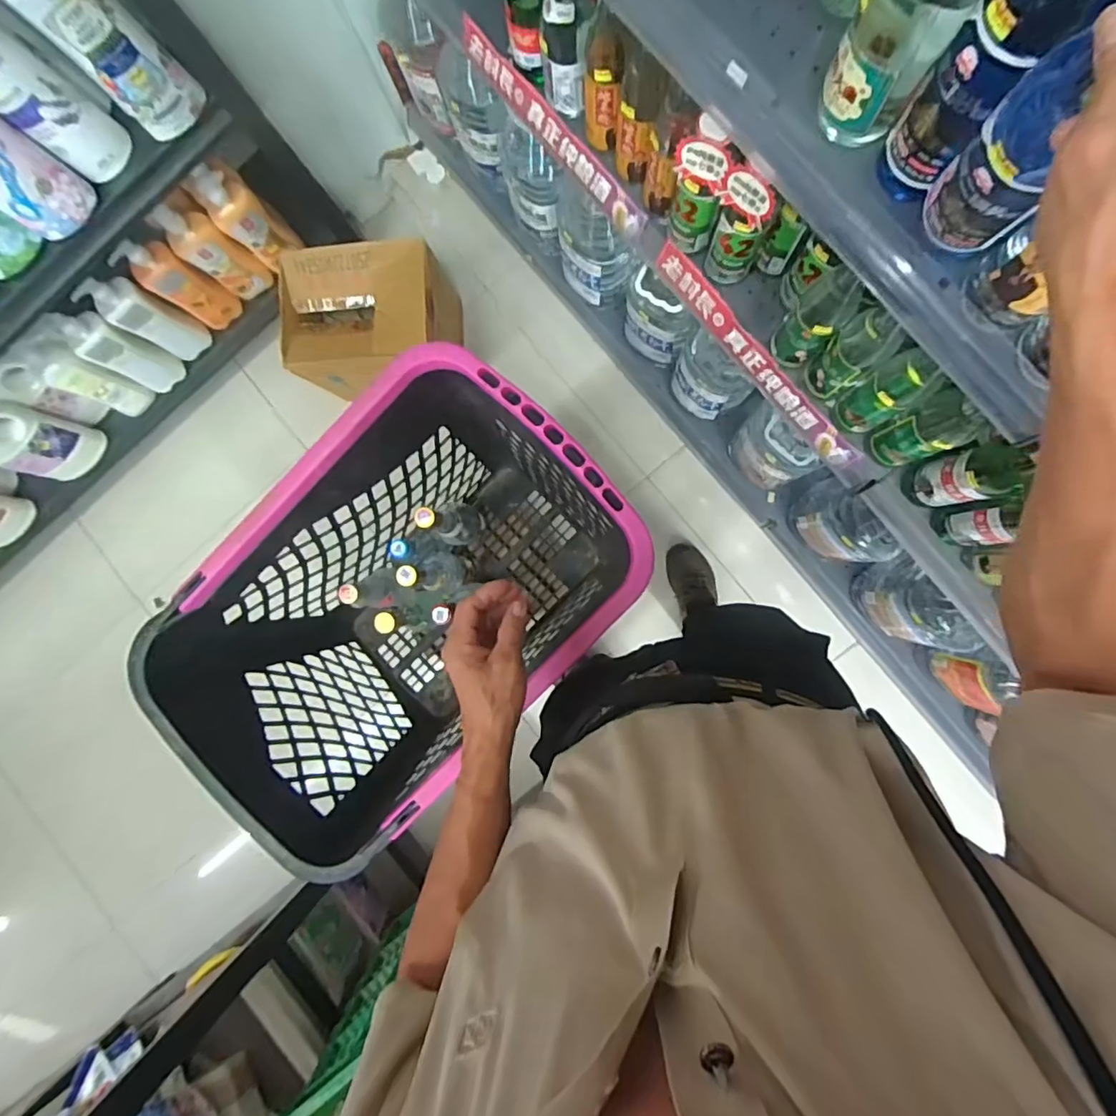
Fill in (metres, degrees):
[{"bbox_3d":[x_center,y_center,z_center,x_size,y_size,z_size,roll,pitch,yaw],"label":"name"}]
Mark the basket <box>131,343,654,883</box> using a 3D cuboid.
[{"bbox_3d":[-0.171,0.059,0.840,0.368,0.477,0.549,45,94,4],"label":"basket"}]

